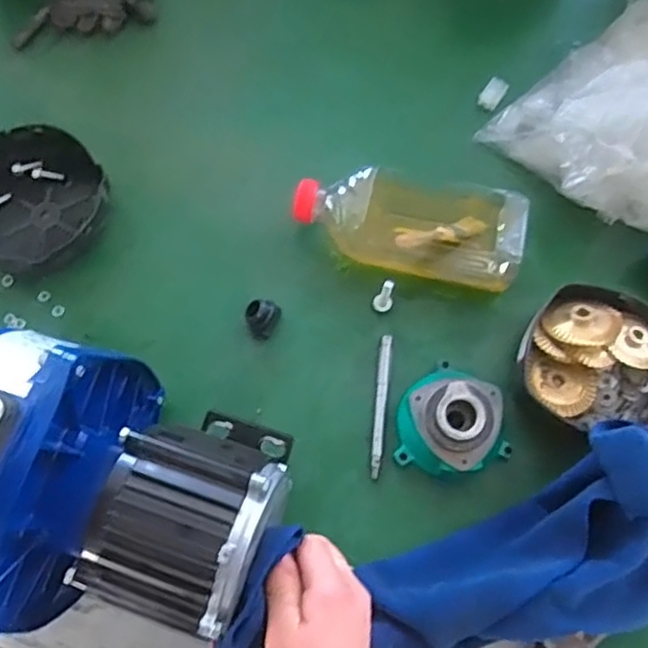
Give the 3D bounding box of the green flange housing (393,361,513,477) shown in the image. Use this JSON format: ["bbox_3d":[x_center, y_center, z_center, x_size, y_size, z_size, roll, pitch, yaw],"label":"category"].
[{"bbox_3d":[0.123,0.085,0.621,0.107,0.046,0.104,8,72,0],"label":"green flange housing"}]

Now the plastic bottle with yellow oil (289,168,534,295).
[{"bbox_3d":[0.082,-0.103,0.668,0.220,0.069,0.100,12,72,2],"label":"plastic bottle with yellow oil"}]

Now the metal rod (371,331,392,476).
[{"bbox_3d":[0.053,0.076,0.642,0.010,0.005,0.134,7,72,0],"label":"metal rod"}]

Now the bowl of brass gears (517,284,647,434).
[{"bbox_3d":[0.252,0.037,0.635,0.134,0.052,0.123,1,72,-2],"label":"bowl of brass gears"}]

